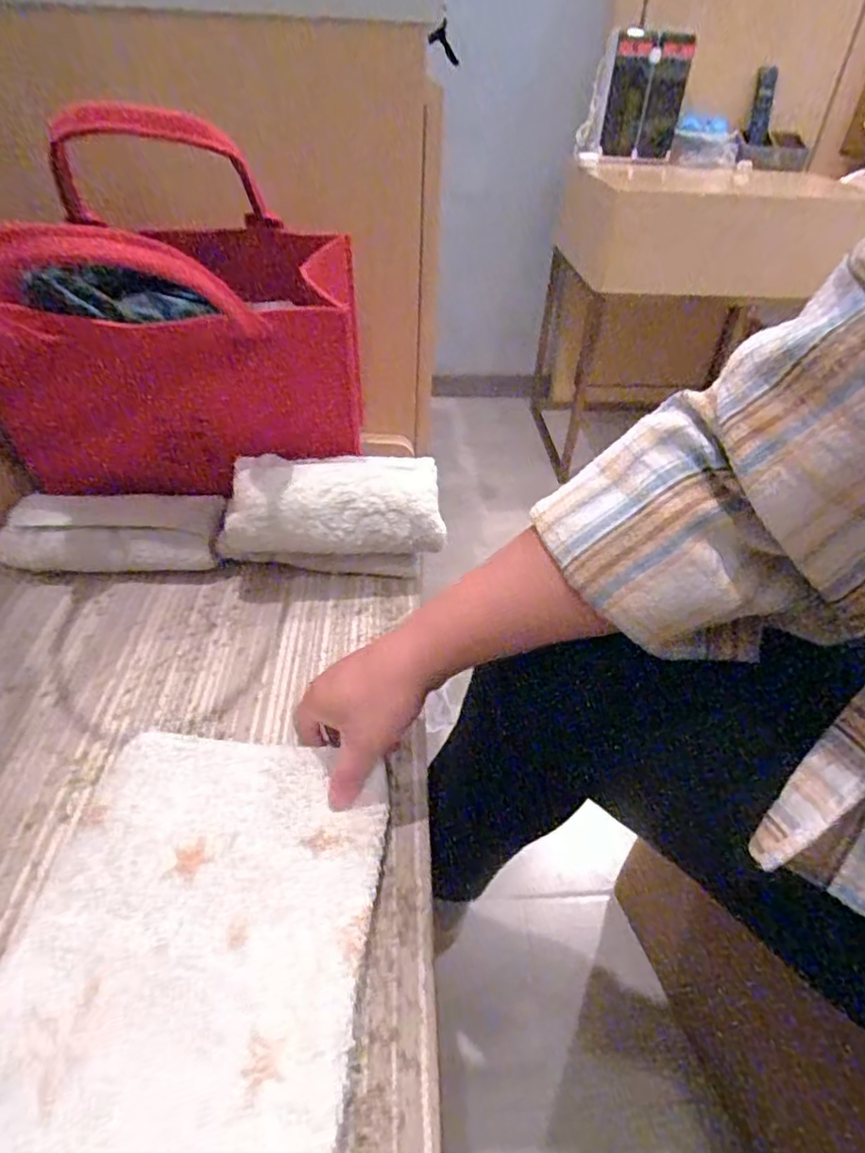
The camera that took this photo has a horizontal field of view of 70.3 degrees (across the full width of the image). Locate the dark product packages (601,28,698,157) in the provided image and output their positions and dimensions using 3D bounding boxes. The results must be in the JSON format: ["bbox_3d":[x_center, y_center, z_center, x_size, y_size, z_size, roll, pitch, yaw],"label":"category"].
[{"bbox_3d":[0.466,-1.047,1.336,0.157,0.225,0.025,5,24,-1],"label":"dark product packages"}]

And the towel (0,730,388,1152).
[{"bbox_3d":[-0.122,0.216,0.271,0.166,0.009,0.322,4,40,1],"label":"towel"}]

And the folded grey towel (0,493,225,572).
[{"bbox_3d":[-0.277,-0.037,0.543,0.170,0.058,0.060,-4,40,-8],"label":"folded grey towel"}]

